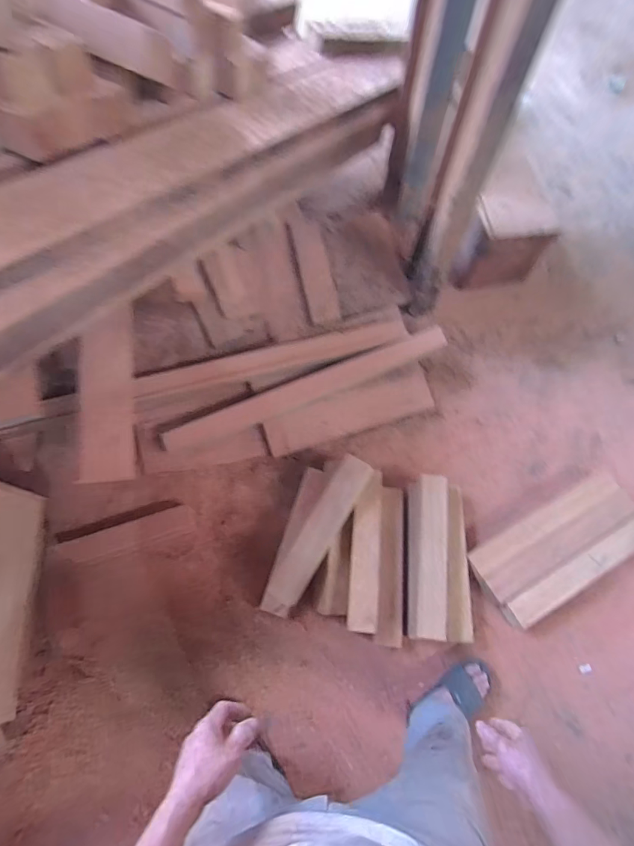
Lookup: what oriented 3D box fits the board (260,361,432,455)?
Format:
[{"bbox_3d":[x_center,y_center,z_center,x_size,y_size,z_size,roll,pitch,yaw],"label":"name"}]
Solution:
[{"bbox_3d":[0.108,-0.046,1.432,0.577,0.025,0.160,-18,97,-1],"label":"board"}]

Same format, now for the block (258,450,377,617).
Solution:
[{"bbox_3d":[0.000,0.336,1.217,0.103,0.048,0.515,30,84,12],"label":"block"}]

